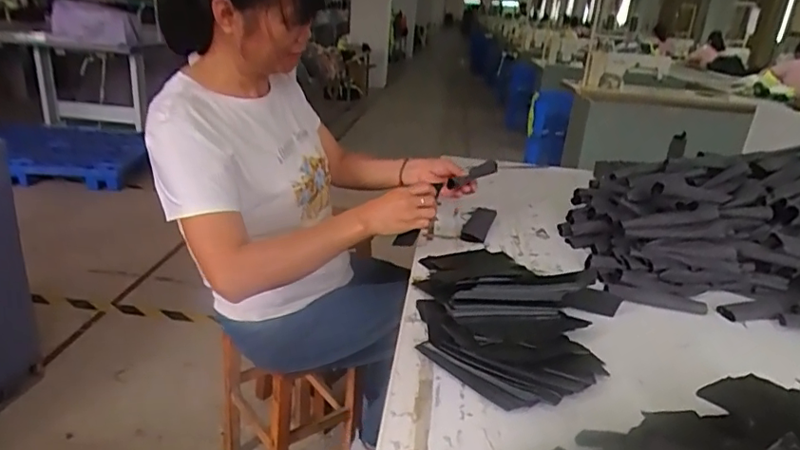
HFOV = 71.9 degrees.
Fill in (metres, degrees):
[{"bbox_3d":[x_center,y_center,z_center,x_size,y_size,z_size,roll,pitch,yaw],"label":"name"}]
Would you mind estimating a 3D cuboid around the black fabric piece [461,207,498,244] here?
[{"bbox_3d":[0.165,-0.001,1.158,0.058,0.022,0.171,11,22,16],"label":"black fabric piece"}]

